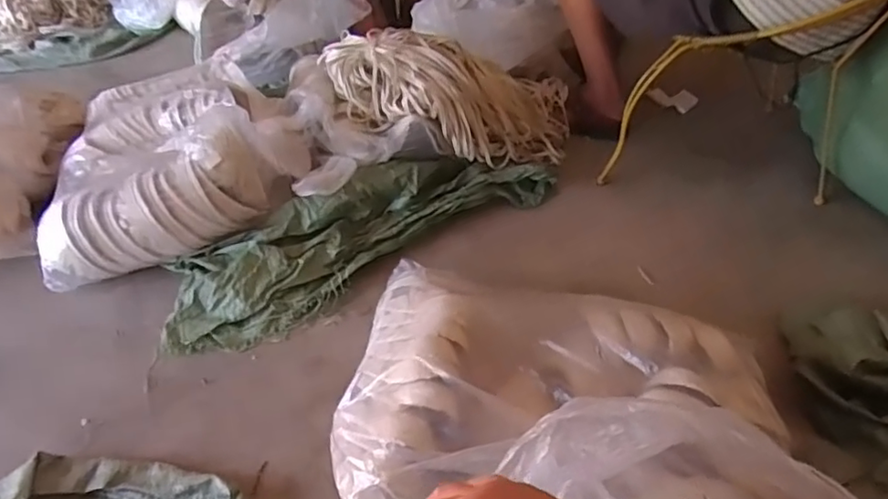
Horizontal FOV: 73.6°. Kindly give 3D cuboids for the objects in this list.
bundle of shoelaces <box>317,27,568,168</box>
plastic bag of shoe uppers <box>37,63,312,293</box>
[{"bbox_3d":[0.052,-0.306,1.229,0.556,0.176,0.237,8,38,-30],"label":"bundle of shoelaces"},{"bbox_3d":[-0.482,-0.187,1.112,0.434,0.191,0.426,-7,45,-8],"label":"plastic bag of shoe uppers"}]

